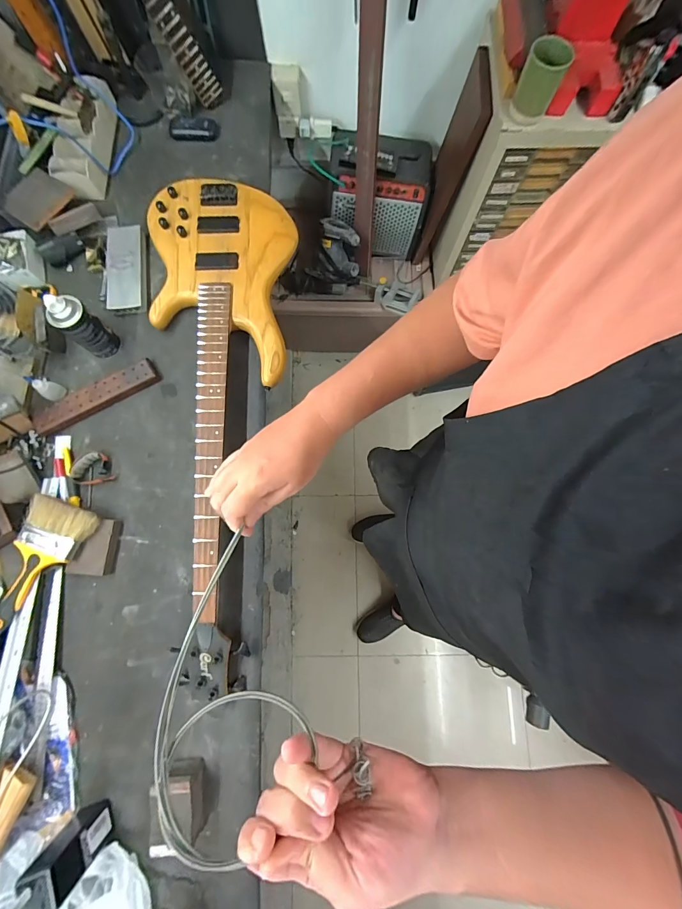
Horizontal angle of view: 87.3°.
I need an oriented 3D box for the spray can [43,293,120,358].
[{"bbox_3d":[-0.492,-0.246,0.675,0.052,0.133,0.067,34,80,6],"label":"spray can"}]

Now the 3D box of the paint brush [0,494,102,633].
[{"bbox_3d":[-0.542,0.185,0.629,0.111,0.022,0.227,29,80,5],"label":"paint brush"}]

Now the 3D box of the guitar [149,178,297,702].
[{"bbox_3d":[-0.255,-0.085,0.700,0.292,0.054,1.050,0,79,-1],"label":"guitar"}]

